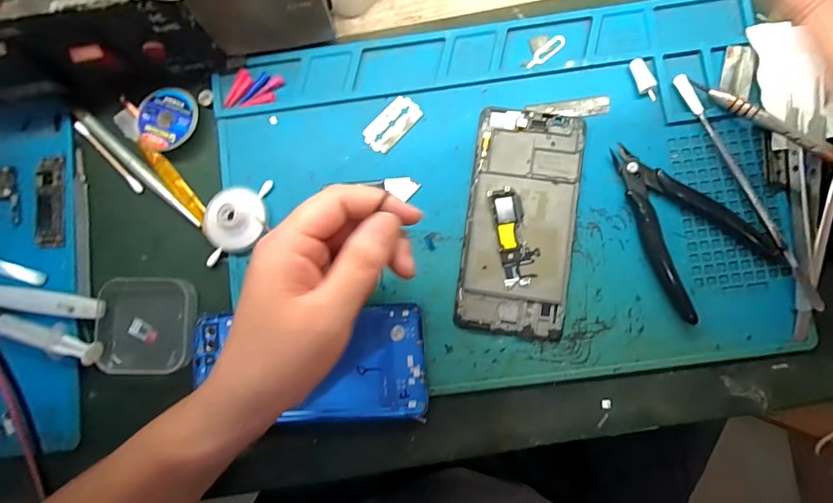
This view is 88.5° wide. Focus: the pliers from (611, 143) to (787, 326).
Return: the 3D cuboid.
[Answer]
[{"bbox_3d":[0.174,-0.023,0.282,0.076,0.008,0.118,-35,85,0],"label":"pliers"}]

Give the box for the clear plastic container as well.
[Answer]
[{"bbox_3d":[-0.182,0.051,0.288,0.063,0.014,0.064,0,86,3],"label":"clear plastic container"}]

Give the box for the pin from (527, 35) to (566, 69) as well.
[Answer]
[{"bbox_3d":[0.091,-0.139,0.298,0.033,0.004,0.010,-37,85,0],"label":"pin"}]

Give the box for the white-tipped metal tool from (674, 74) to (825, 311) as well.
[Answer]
[{"bbox_3d":[0.215,-0.042,0.279,0.008,0.013,0.171,-26,85,1],"label":"white-tipped metal tool"}]

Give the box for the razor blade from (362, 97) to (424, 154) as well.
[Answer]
[{"bbox_3d":[-0.017,-0.089,0.300,0.023,0.004,0.043,43,89,5],"label":"razor blade"}]

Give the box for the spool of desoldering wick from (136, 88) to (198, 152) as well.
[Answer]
[{"bbox_3d":[-0.174,-0.092,0.299,0.040,0.009,0.043,0,86,3],"label":"spool of desoldering wick"}]

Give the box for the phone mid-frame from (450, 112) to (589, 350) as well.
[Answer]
[{"bbox_3d":[0.070,-0.020,0.288,0.072,0.004,0.150,8,86,3],"label":"phone mid-frame"}]

